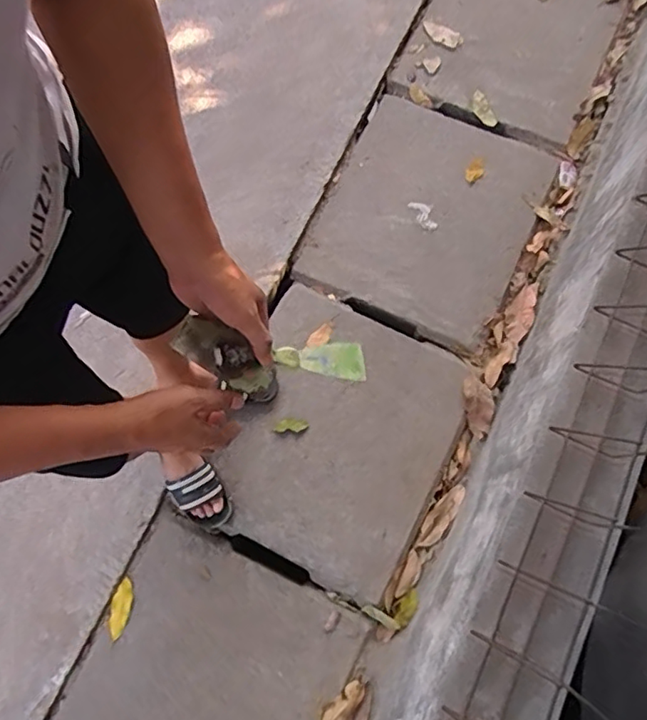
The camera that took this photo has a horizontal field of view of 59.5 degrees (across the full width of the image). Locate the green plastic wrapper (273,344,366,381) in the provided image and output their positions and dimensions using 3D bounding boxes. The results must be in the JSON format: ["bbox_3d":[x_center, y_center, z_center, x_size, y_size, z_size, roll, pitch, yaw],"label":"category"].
[{"bbox_3d":[-0.004,-0.001,0.648,0.133,0.013,0.042,5,72,-41],"label":"green plastic wrapper"}]

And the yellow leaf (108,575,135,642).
[{"bbox_3d":[-0.430,0.527,1.203,0.047,0.005,0.120,5,76,0],"label":"yellow leaf"}]

